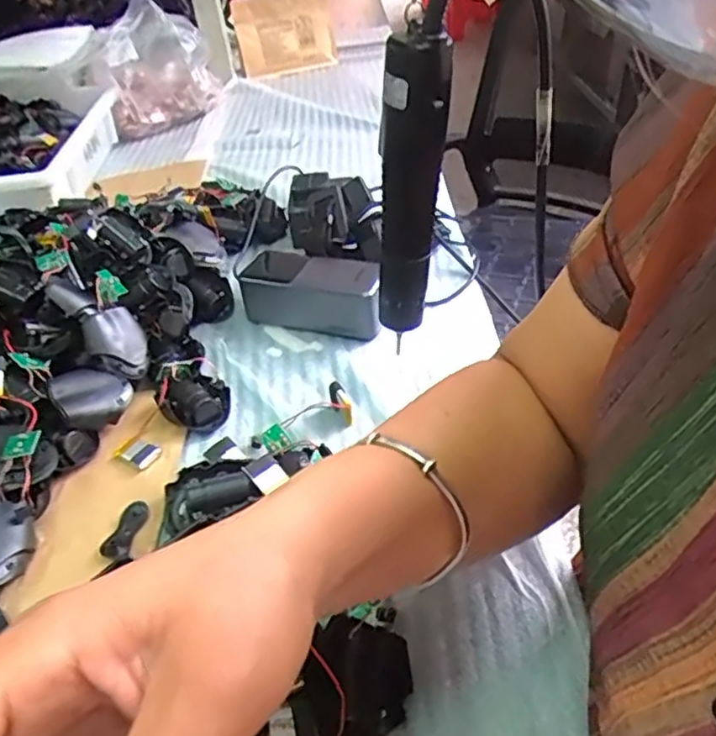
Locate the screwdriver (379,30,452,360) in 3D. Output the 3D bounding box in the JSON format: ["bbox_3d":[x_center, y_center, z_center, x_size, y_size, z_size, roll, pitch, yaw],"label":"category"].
[{"bbox_3d":[0.033,-0.105,0.423,0.039,0.189,0.029,-2,39,7],"label":"screwdriver"}]

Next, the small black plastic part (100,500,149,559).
[{"bbox_3d":[-0.153,0.105,0.439,0.018,0.007,0.045,-1,40,8],"label":"small black plastic part"}]

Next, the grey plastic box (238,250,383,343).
[{"bbox_3d":[-0.038,-0.068,0.599,0.132,0.052,0.054,9,42,20],"label":"grey plastic box"}]

